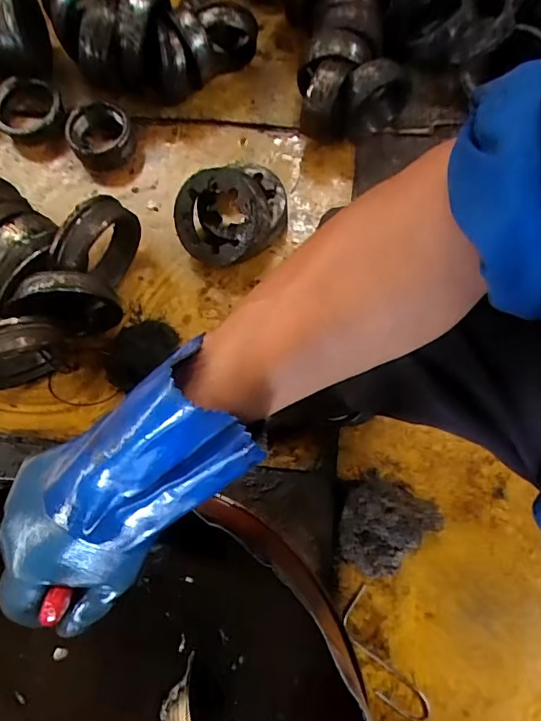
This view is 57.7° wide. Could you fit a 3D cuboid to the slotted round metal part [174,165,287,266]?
[{"bbox_3d":[-0.062,-0.273,0.908,0.218,0.137,0.153,-40,77,-9],"label":"slotted round metal part"}]

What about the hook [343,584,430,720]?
[{"bbox_3d":[0.173,0.462,0.763,0.062,0.011,0.201,-28,76,-6],"label":"hook"}]

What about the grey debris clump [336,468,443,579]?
[{"bbox_3d":[0.176,0.261,0.783,0.144,0.070,0.154,37,79,11],"label":"grey debris clump"}]

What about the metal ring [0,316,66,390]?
[{"bbox_3d":[-0.433,-0.008,0.823,0.176,0.191,0.070,-22,75,-4],"label":"metal ring"}]

